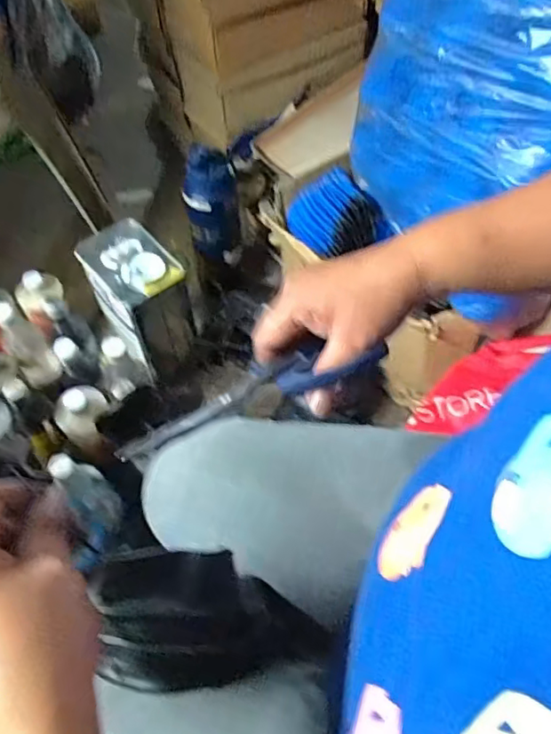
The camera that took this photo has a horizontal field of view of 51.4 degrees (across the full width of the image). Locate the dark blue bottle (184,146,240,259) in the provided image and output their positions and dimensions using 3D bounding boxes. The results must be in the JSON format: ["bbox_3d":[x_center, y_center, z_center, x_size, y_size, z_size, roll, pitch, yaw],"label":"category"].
[{"bbox_3d":[-0.106,-0.272,0.959,0.083,0.196,0.063,-5,56,-2],"label":"dark blue bottle"}]

